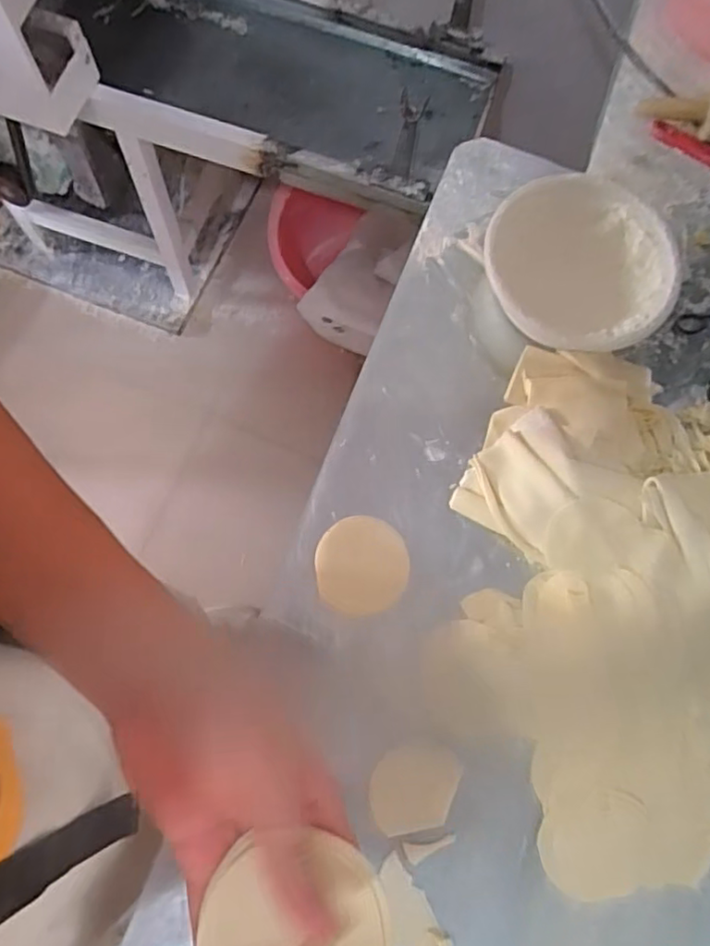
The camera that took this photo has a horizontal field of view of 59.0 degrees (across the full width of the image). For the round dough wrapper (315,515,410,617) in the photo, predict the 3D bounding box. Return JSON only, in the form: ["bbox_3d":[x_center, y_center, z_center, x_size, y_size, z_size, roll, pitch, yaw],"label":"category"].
[{"bbox_3d":[0.006,0.085,0.578,0.083,0.004,0.087,-1,84,-3],"label":"round dough wrapper"}]

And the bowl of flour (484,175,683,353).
[{"bbox_3d":[0.227,-0.210,0.642,0.183,0.057,0.188,1,74,-3],"label":"bowl of flour"}]

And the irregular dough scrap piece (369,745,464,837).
[{"bbox_3d":[0.052,0.270,0.537,0.078,0.004,0.067,-6,82,-8],"label":"irregular dough scrap piece"}]

